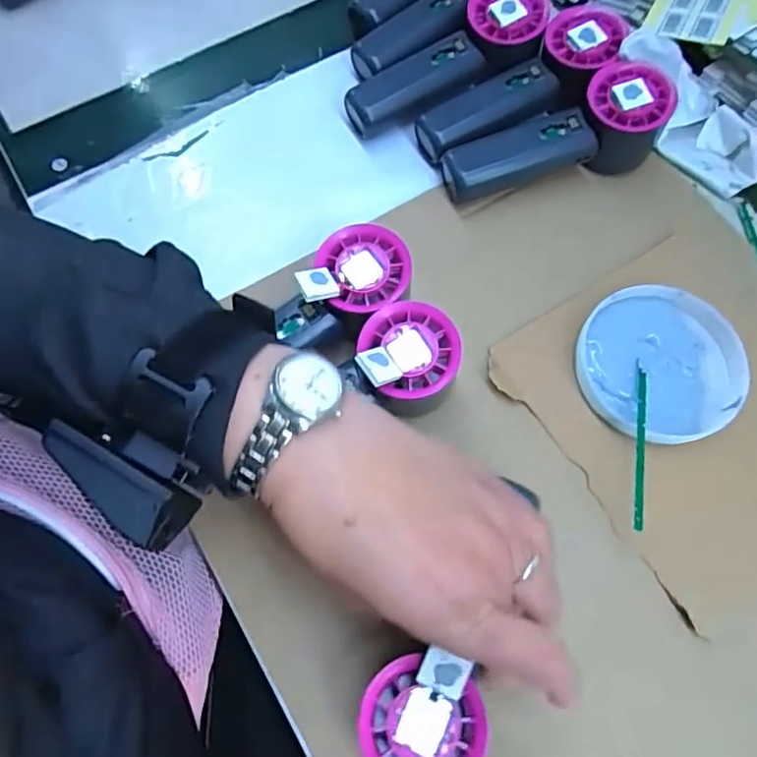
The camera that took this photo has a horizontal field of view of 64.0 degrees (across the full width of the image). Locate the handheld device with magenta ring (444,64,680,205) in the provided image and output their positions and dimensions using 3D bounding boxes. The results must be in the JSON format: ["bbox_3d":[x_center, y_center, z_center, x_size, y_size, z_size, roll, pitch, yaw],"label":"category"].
[{"bbox_3d":[0.120,-0.168,0.419,0.152,0.054,0.053,-12,71,-5],"label":"handheld device with magenta ring"}]

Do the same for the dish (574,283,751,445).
[{"bbox_3d":[0.179,-0.009,0.383,0.107,0.017,0.098,0,70,0],"label":"dish"}]

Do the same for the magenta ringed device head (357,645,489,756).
[{"bbox_3d":[0.020,0.154,0.269,0.055,0.017,0.056,-10,70,-4],"label":"magenta ringed device head"}]

